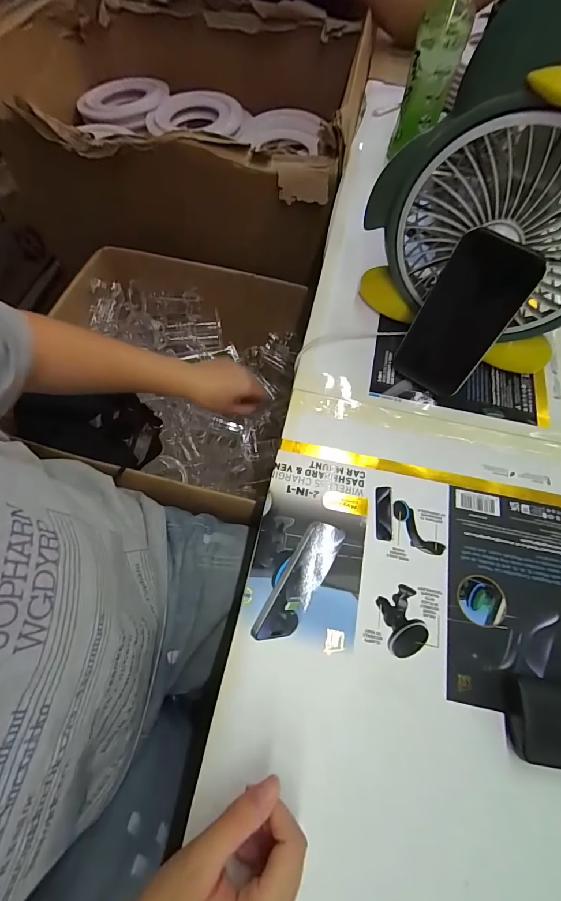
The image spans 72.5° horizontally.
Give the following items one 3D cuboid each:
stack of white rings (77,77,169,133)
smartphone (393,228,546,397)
[{"bbox_3d":[-0.349,-0.768,0.840,0.189,0.028,0.189,17,66,5],"label":"stack of white rings"},{"bbox_3d":[0.174,-0.126,0.373,0.074,0.149,0.012,36,51,14],"label":"smartphone"}]

